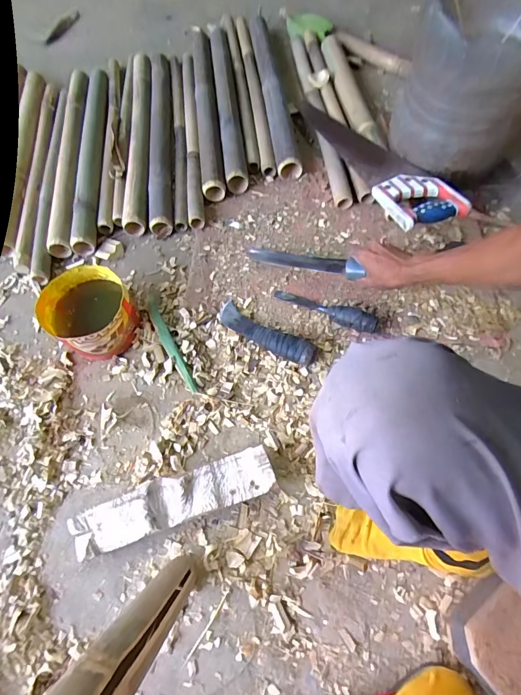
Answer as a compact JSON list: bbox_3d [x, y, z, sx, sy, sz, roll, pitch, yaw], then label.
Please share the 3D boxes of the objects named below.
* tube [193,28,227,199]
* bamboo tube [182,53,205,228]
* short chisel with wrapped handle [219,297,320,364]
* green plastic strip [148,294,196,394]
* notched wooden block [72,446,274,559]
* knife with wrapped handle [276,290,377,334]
[{"bbox_3d":[-0.153,-0.705,1.030,0.055,0.047,0.797,-8,65,0],"label":"tube"},{"bbox_3d":[-0.182,-0.592,0.985,0.036,0.034,0.736,-8,65,0],"label":"bamboo tube"},{"bbox_3d":[0.007,-0.031,0.678,0.204,0.046,0.052,32,71,17],"label":"short chisel with wrapped handle"},{"bbox_3d":[-0.171,-0.013,0.701,0.022,0.019,0.216,-27,66,-9],"label":"green plastic strip"},{"bbox_3d":[-0.127,0.229,0.569,0.296,0.051,0.067,-18,65,-5],"label":"notched wooden block"},{"bbox_3d":[0.116,-0.075,0.704,0.198,0.043,0.047,18,68,11],"label":"knife with wrapped handle"}]

